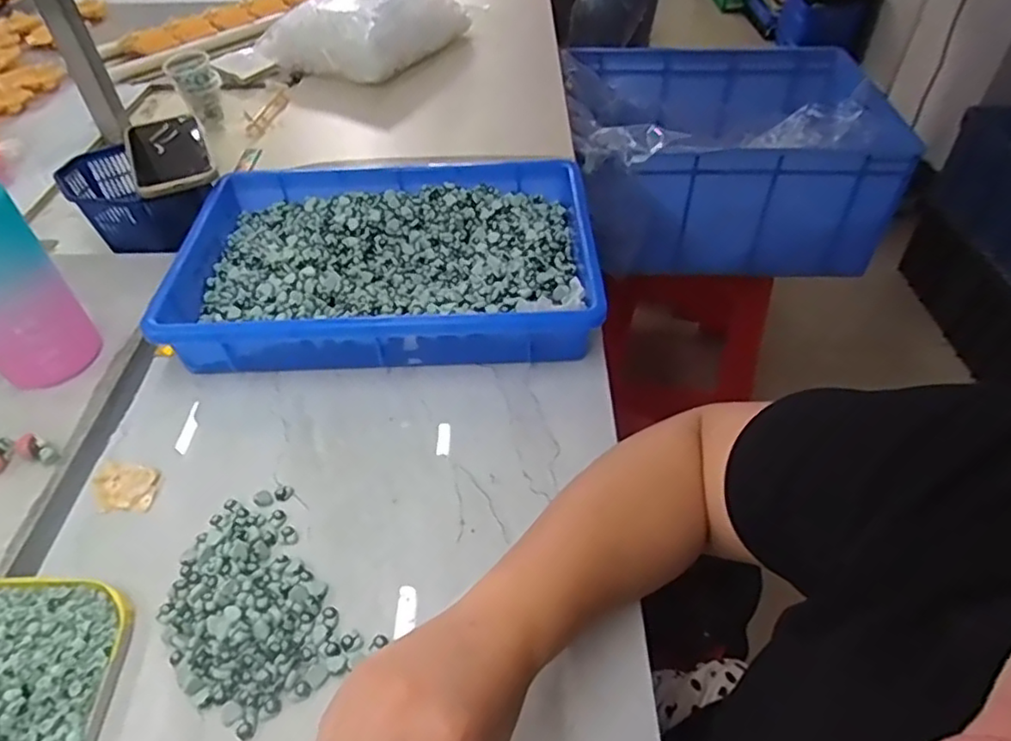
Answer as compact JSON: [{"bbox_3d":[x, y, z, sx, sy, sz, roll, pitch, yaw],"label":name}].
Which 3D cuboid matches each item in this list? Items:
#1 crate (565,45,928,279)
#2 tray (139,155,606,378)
[{"bbox_3d":[0.365,-0.374,1.137,0.516,0.254,0.478,0,45,0],"label":"crate"},{"bbox_3d":[-0.108,-0.106,0.610,0.365,0.062,0.246,-2,47,0],"label":"tray"}]

